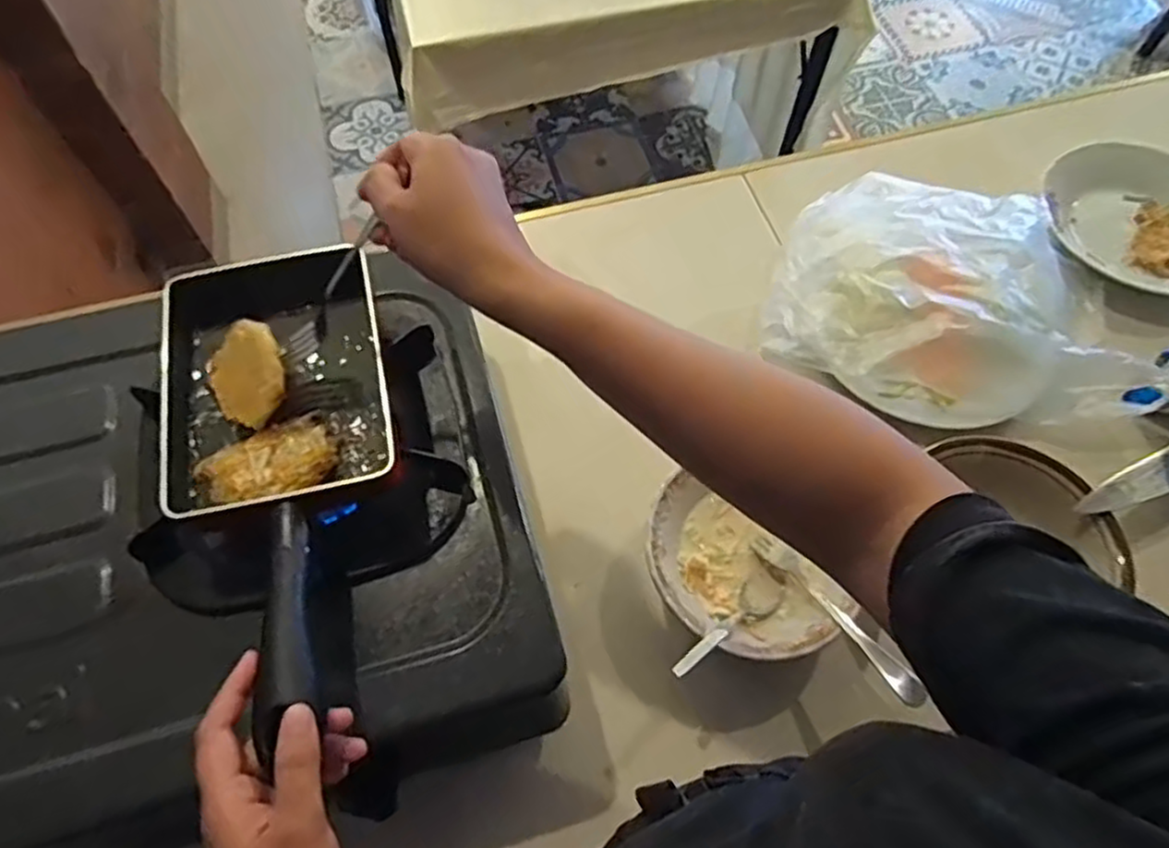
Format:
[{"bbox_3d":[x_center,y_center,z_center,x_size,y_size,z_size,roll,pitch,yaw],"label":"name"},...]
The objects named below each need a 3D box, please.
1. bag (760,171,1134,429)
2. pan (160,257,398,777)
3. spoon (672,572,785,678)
[{"bbox_3d":[0.332,-0.135,0.681,0.284,0.067,0.267,18,64,9],"label":"bag"},{"bbox_3d":[-0.183,0.024,0.445,0.137,0.045,0.304,-15,63,-8],"label":"pan"},{"bbox_3d":[0.108,0.149,0.533,0.027,0.018,0.122,44,44,20],"label":"spoon"}]

